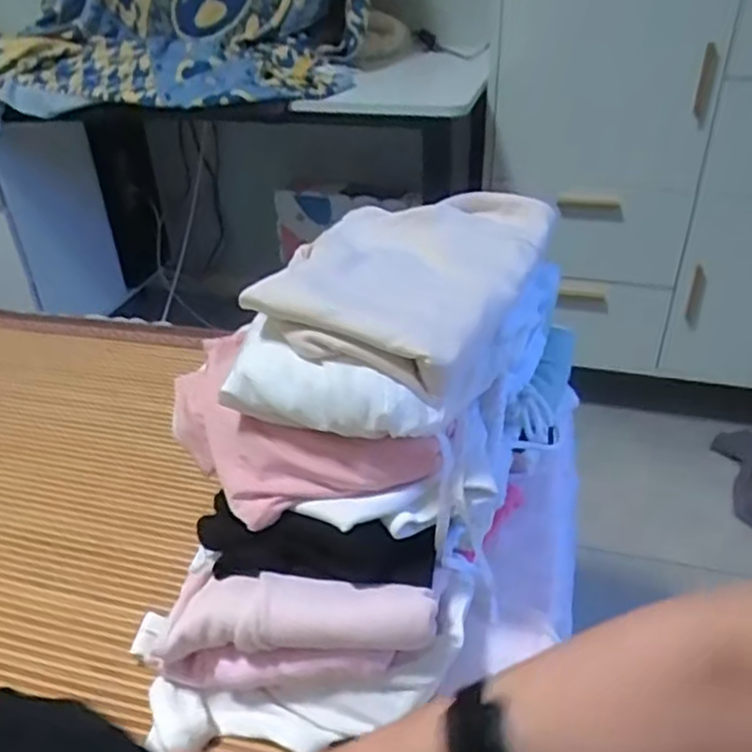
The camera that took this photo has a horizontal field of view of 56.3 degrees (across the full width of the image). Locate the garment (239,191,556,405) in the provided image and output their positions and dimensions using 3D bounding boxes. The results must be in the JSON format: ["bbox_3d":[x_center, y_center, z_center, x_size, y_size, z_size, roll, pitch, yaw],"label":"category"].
[{"bbox_3d":[0.025,-0.090,0.579,0.180,0.046,0.245,13,36,20],"label":"garment"}]

